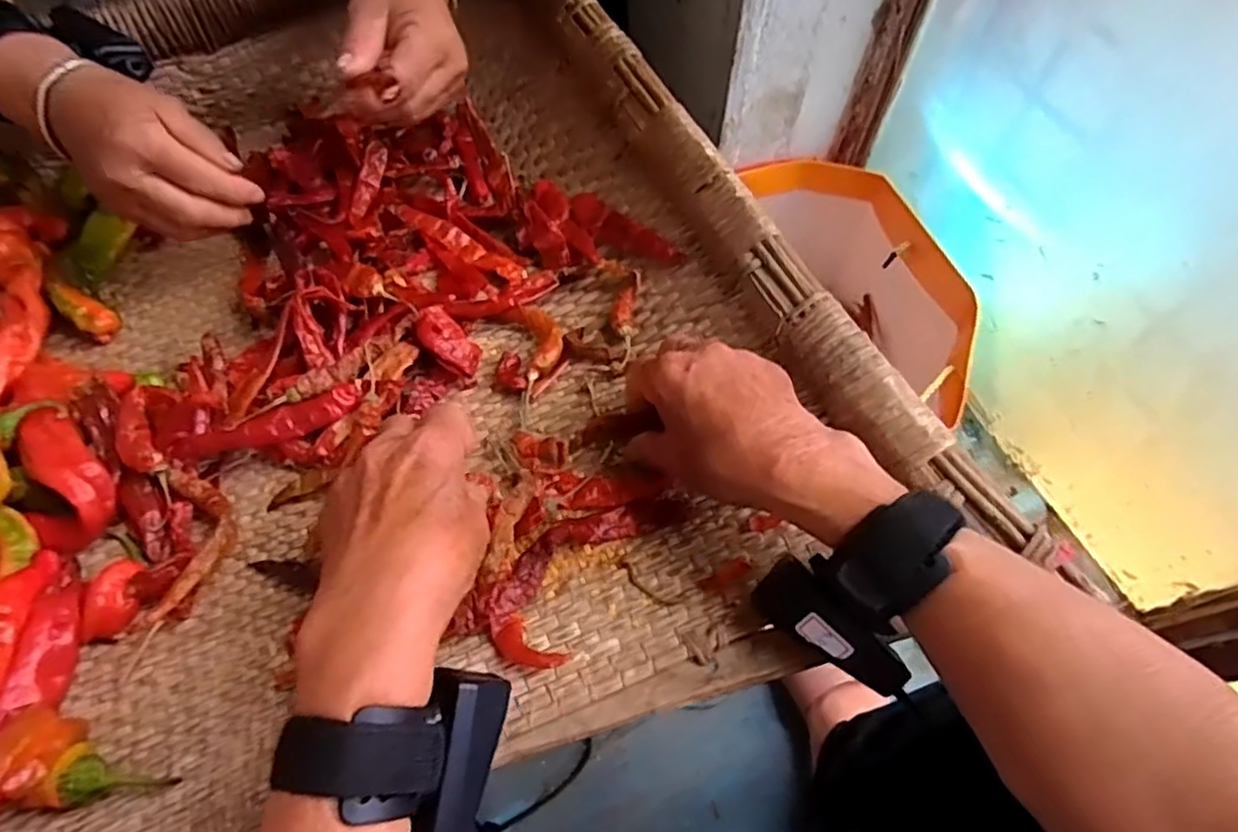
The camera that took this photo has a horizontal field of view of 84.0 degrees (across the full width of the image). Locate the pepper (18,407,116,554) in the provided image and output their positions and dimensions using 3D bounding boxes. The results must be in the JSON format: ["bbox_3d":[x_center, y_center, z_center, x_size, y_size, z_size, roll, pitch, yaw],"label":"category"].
[{"bbox_3d":[-0.307,0.030,0.377,0.040,0.032,0.083,-27,78,-13],"label":"pepper"}]

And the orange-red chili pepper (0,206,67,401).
[{"bbox_3d":[-0.399,-0.079,0.459,0.036,0.036,0.174,-22,63,-11],"label":"orange-red chili pepper"}]

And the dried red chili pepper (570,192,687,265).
[{"bbox_3d":[0.002,-0.126,0.476,0.108,0.008,0.027,41,100,33],"label":"dried red chili pepper"}]

